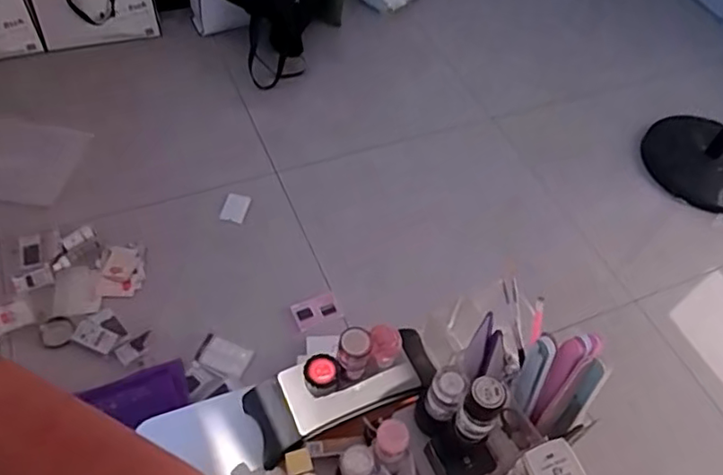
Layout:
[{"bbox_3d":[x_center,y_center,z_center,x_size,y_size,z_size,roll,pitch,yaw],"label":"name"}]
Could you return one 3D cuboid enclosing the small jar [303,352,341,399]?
[{"bbox_3d":[-0.042,0.143,0.636,0.037,0.032,0.034,3,54,-4],"label":"small jar"}]

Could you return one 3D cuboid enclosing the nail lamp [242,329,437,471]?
[{"bbox_3d":[-0.013,0.165,0.666,0.217,0.057,0.087,-18,58,-18],"label":"nail lamp"}]

